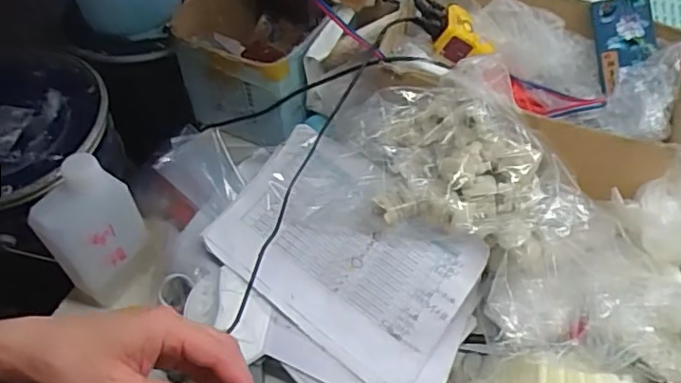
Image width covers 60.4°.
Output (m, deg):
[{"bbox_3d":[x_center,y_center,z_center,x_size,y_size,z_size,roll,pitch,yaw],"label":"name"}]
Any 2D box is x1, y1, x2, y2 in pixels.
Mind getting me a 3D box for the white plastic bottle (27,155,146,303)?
[{"bbox_3d":[-0.298,0.045,0.703,0.064,0.168,0.107,25,57,17],"label":"white plastic bottle"}]

